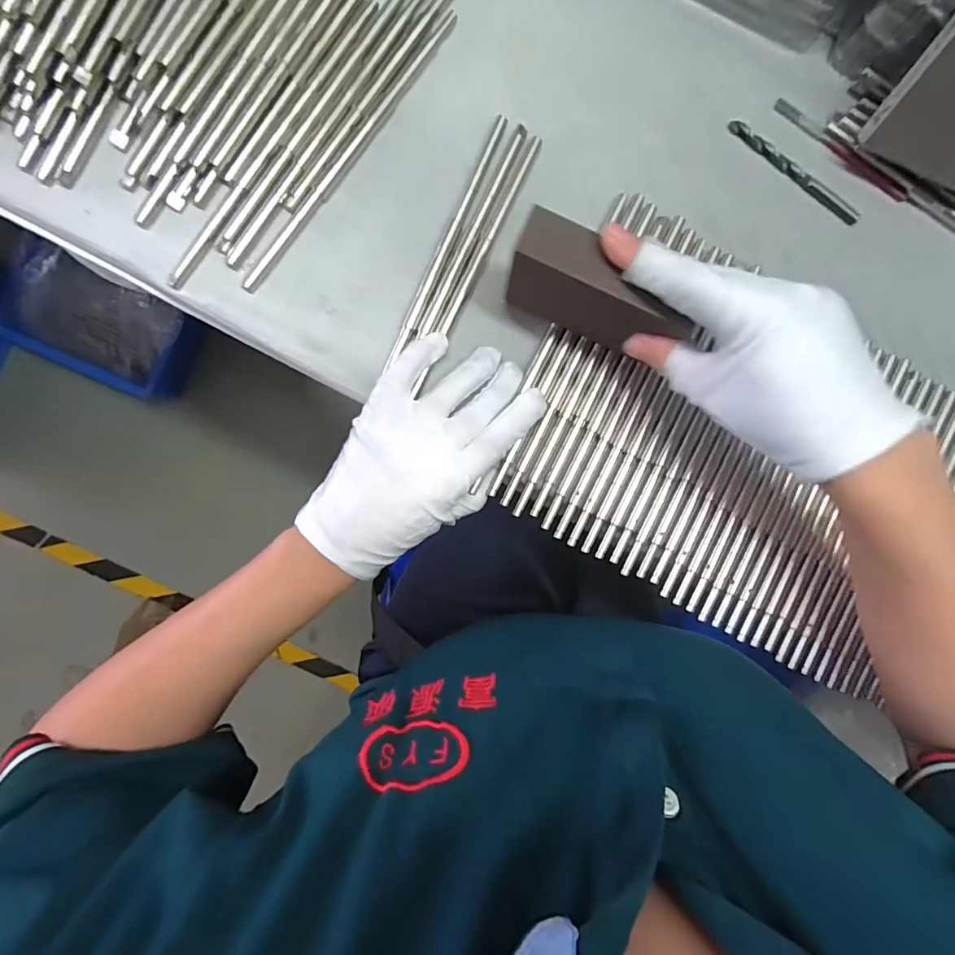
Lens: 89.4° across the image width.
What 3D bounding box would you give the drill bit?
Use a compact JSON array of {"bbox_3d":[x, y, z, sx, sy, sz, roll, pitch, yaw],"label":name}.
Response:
[{"bbox_3d":[0.210,-0.202,0.317,0.105,0.004,0.009,36,88,-3],"label":"drill bit"}]

